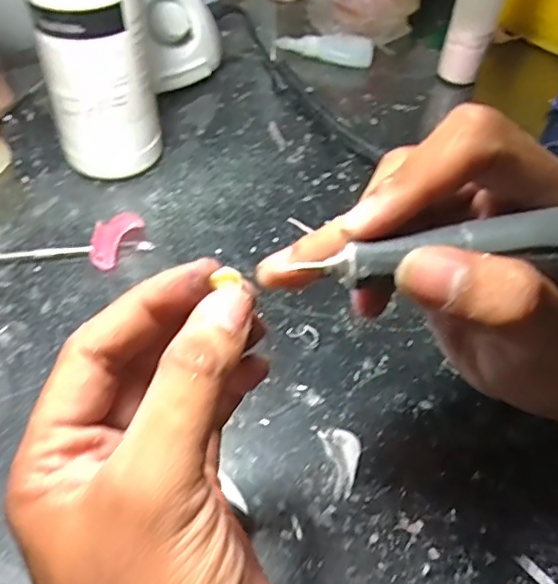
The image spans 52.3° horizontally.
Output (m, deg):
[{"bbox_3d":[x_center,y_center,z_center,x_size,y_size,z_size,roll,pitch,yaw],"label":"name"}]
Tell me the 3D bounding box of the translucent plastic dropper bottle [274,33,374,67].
[{"bbox_3d":[0.042,-0.227,0.531,0.089,0.026,0.022,15,50,9],"label":"translucent plastic dropper bottle"}]

